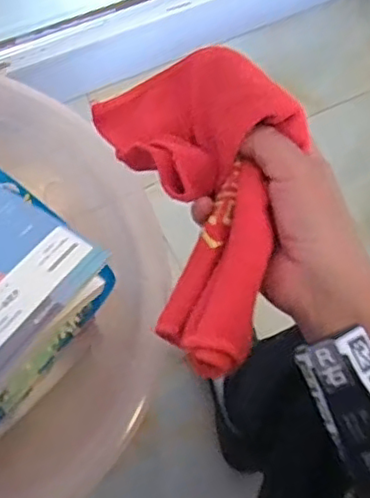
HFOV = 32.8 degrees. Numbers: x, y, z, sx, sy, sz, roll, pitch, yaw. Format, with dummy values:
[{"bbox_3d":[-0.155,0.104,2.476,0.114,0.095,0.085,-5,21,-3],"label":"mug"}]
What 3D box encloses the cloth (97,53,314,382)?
[{"bbox_3d":[0.013,-0.026,0.344,0.106,0.040,0.184,-6,66,-3],"label":"cloth"}]

